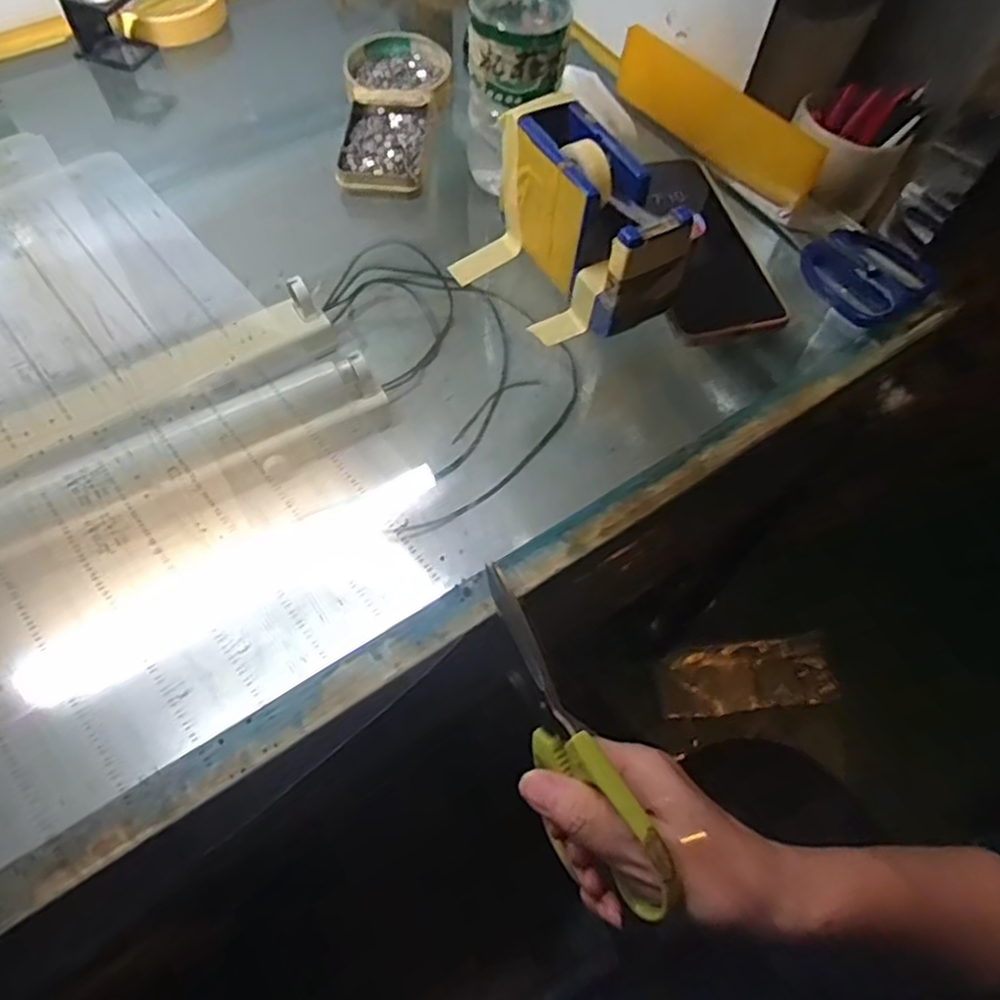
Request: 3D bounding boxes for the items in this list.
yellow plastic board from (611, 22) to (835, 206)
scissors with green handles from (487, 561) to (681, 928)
[{"bbox_3d":[0.160,-0.286,0.519,0.013,0.052,0.182,-37,68,-20],"label":"yellow plastic board"},{"bbox_3d":[0.026,0.104,0.312,0.020,0.047,0.152,-27,79,-16],"label":"scissors with green handles"}]

